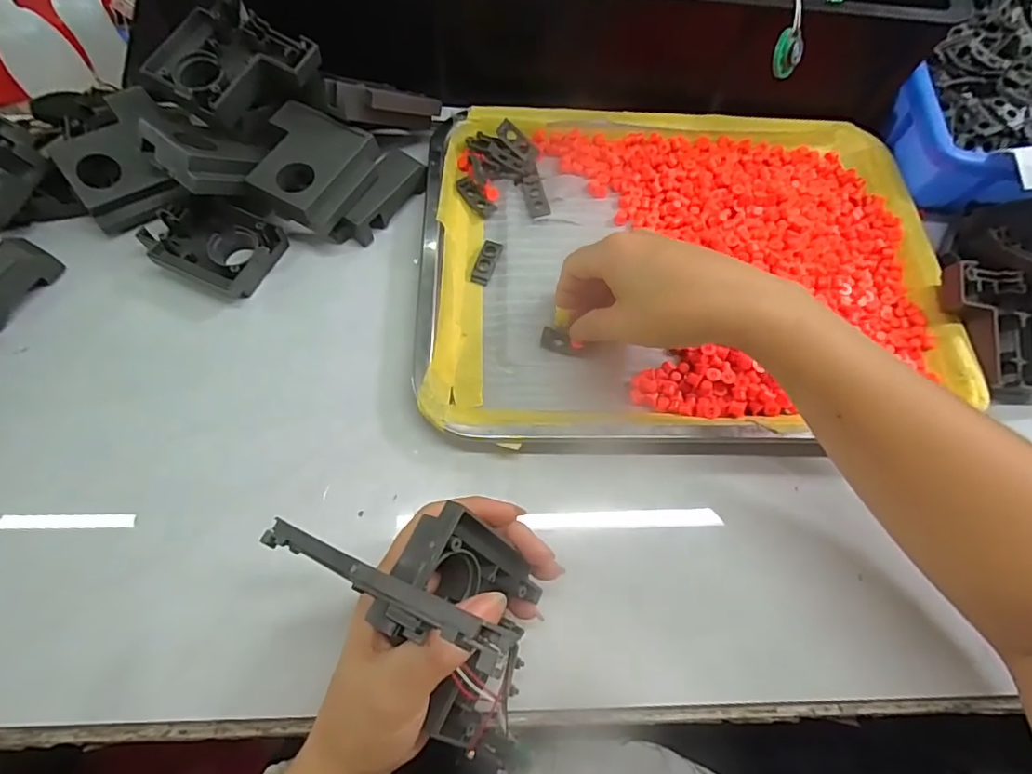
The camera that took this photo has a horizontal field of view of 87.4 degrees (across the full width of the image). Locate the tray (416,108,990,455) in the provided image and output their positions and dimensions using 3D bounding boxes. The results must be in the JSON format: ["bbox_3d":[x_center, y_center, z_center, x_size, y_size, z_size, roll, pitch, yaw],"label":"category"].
[{"bbox_3d":[0.113,-0.085,0.364,0.343,0.022,0.261,0,70,-3],"label":"tray"}]

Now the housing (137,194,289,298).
[{"bbox_3d":[-0.198,-0.095,0.356,0.076,0.023,0.060,25,71,6],"label":"housing"}]

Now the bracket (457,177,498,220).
[{"bbox_3d":[-0.029,-0.138,0.390,0.014,0.004,0.038,-40,76,-15],"label":"bracket"}]

